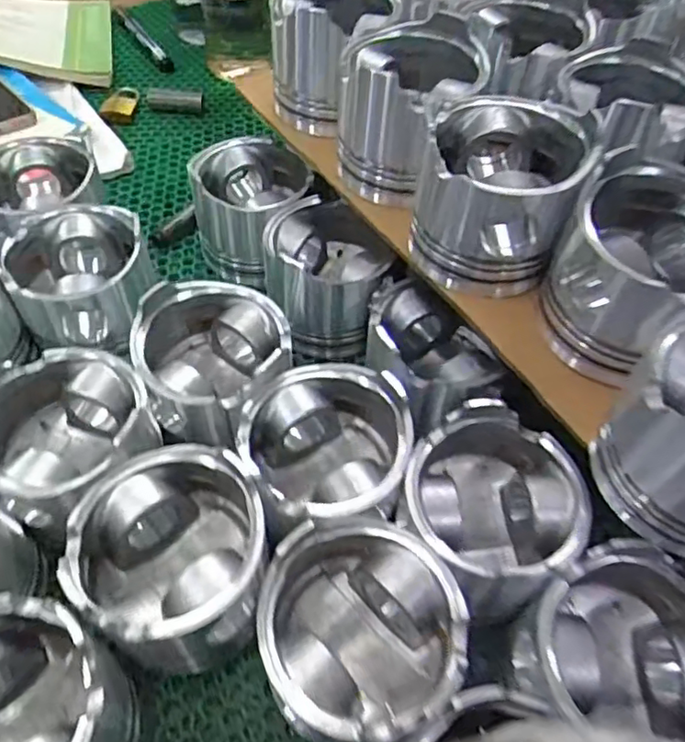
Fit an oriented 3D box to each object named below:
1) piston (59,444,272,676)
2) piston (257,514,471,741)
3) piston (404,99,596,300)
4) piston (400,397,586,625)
[{"bbox_3d":[-0.084,0.095,0.318,0.090,0.086,0.099,1,52,-2],"label":"piston"},{"bbox_3d":[0.007,0.130,0.299,0.088,0.086,0.092,1,52,-2],"label":"piston"},{"bbox_3d":[0.085,-0.099,0.360,0.086,0.089,0.085,13,53,7],"label":"piston"},{"bbox_3d":[0.076,0.078,0.332,0.089,0.078,0.091,1,52,-2],"label":"piston"}]

